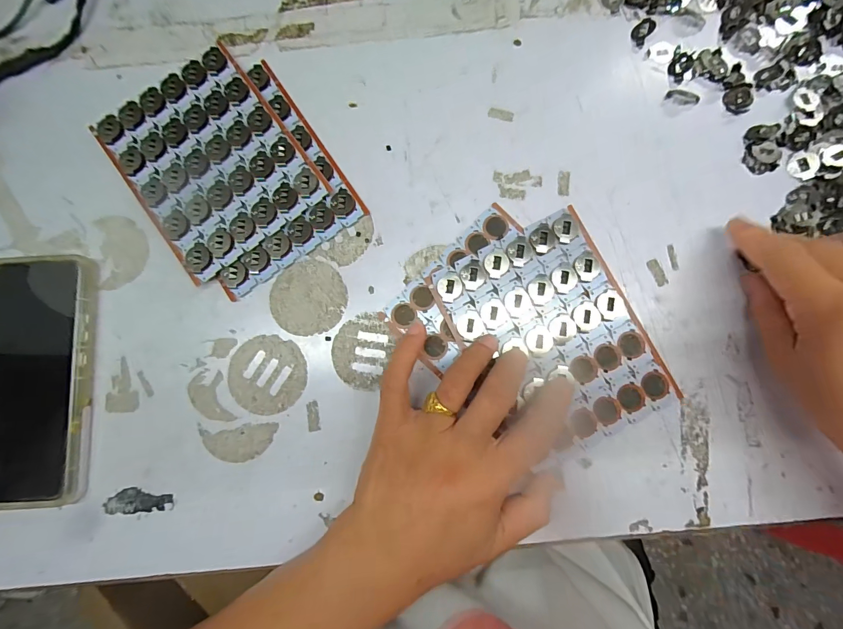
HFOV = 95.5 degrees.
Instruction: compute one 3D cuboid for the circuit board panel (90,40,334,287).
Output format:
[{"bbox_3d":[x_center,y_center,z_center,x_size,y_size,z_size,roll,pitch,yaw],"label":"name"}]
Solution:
[{"bbox_3d":[-0.155,-0.113,0.283,0.117,0.012,0.147,-36,83,-4],"label":"circuit board panel"}]

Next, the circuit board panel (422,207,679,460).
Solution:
[{"bbox_3d":[0.088,0.012,0.260,0.117,0.006,0.145,-25,83,-2],"label":"circuit board panel"}]

